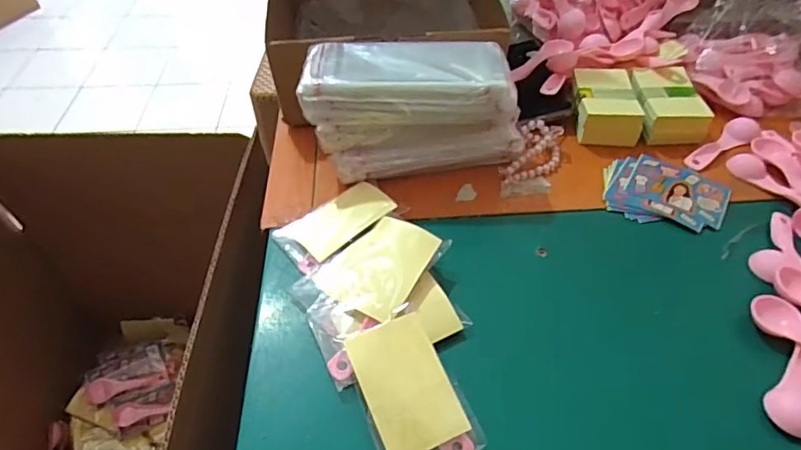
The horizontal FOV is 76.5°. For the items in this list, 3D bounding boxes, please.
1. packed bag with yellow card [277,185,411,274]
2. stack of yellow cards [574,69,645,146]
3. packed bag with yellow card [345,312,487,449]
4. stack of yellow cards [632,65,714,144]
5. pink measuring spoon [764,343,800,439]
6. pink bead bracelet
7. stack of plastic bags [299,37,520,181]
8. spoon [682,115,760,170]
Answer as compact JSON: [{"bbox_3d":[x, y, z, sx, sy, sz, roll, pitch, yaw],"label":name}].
[{"bbox_3d":[-0.058,-0.004,0.486,0.113,0.021,0.066,-29,55,-24],"label":"packed bag with yellow card"},{"bbox_3d":[0.234,-0.134,0.577,0.067,0.040,0.091,2,48,2],"label":"stack of yellow cards"},{"bbox_3d":[0.007,0.122,0.361,0.066,0.008,0.108,-21,68,-12],"label":"packed bag with yellow card"},{"bbox_3d":[0.299,-0.136,0.574,0.067,0.033,0.102,2,48,1],"label":"stack of yellow cards"},{"bbox_3d":[0.306,0.113,0.384,0.033,0.011,0.104,30,55,24],"label":"pink measuring spoon"},{"bbox_3d":[0.137,-0.081,0.544,0.082,0.027,0.060,-17,51,-15],"label":"pink bead bracelet"},{"bbox_3d":[0.015,-0.116,0.520,0.217,0.112,0.094,-4,49,-4],"label":"stack of plastic bags"},{"bbox_3d":[0.358,-0.089,0.559,0.110,0.016,0.035,-31,56,-25],"label":"spoon"}]

